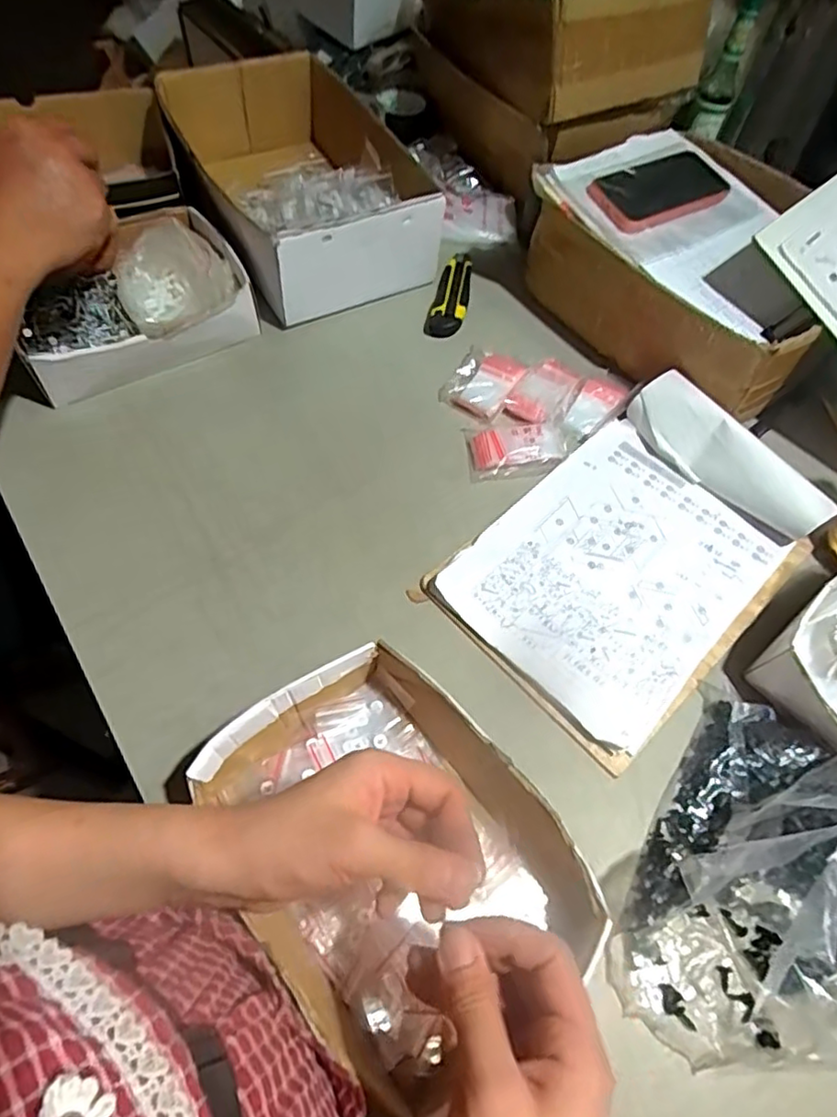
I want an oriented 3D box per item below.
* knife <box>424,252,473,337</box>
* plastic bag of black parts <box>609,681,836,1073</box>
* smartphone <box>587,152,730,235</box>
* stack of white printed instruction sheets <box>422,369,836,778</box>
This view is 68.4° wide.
[{"bbox_3d":[0.041,-0.313,0.724,0.041,0.016,0.139,14,59,5],"label":"knife"},{"bbox_3d":[0.249,0.203,0.393,0.160,0.125,0.243,25,63,10],"label":"plastic bag of black parts"},{"bbox_3d":[0.256,-0.388,0.650,0.157,0.006,0.071,-26,84,-15],"label":"smartphone"},{"bbox_3d":[0.197,-0.010,0.554,0.328,0.053,0.223,-39,68,-23],"label":"stack of white printed instruction sheets"}]

